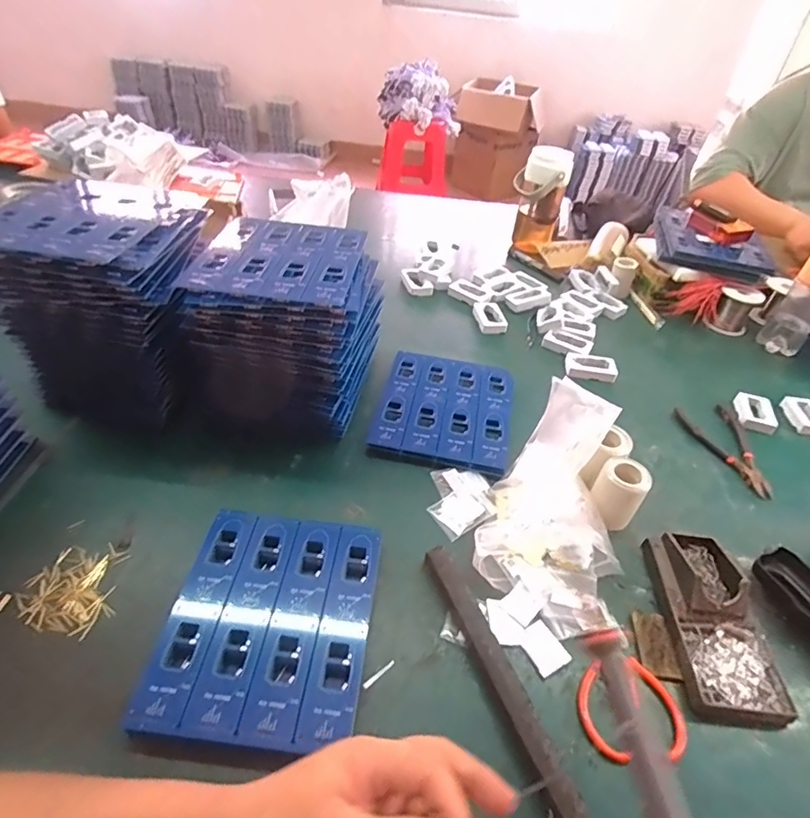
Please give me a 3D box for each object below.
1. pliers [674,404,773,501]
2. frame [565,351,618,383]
[{"bbox_3d":[0.417,0.049,0.654,0.079,0.010,0.159,0,42,-7],"label":"pliers"},{"bbox_3d":[0.275,-0.064,0.760,0.072,0.019,0.048,11,42,6],"label":"frame"}]

